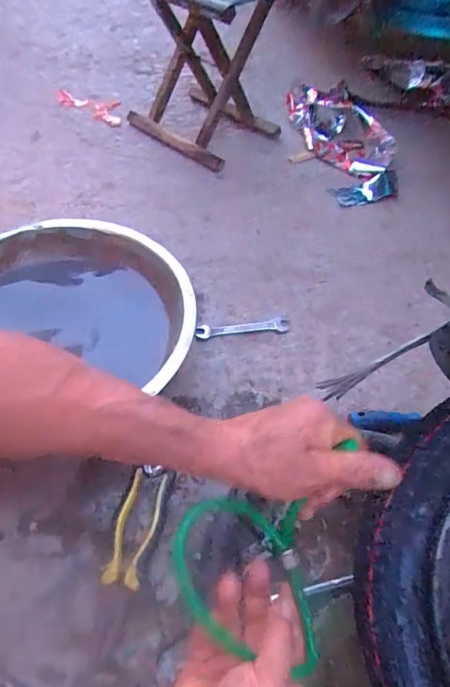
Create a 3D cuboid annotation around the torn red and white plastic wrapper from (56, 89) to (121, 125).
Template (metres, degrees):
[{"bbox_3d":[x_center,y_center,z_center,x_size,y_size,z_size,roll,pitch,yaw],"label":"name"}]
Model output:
[{"bbox_3d":[-0.335,-0.574,1.032,0.188,0.025,0.073,17,54,10],"label":"torn red and white plastic wrapper"}]

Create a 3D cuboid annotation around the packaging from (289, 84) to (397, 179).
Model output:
[{"bbox_3d":[0.271,-0.507,0.997,0.167,0.077,0.319,-25,58,-20],"label":"packaging"}]

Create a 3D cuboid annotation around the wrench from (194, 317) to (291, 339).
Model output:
[{"bbox_3d":[0.029,-0.025,0.672,0.146,0.008,0.025,-6,53,-7],"label":"wrench"}]

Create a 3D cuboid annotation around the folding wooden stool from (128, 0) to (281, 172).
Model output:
[{"bbox_3d":[-0.042,-0.583,0.886,0.282,0.299,0.211,38,60,23],"label":"folding wooden stool"}]

